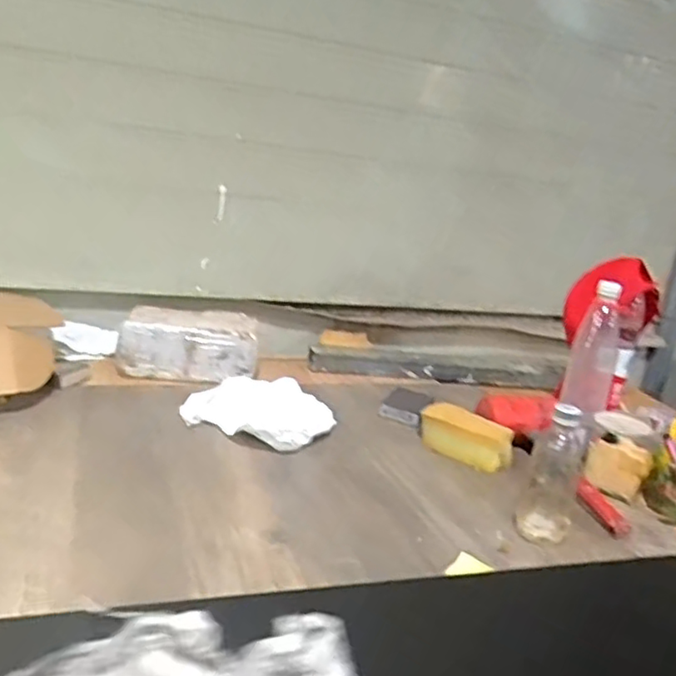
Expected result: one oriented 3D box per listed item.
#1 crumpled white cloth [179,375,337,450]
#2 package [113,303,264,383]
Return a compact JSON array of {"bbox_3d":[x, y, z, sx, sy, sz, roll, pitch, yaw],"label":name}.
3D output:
[{"bbox_3d":[-0.122,0.106,0.959,0.198,0.065,0.132,14,18,30],"label":"crumpled white cloth"},{"bbox_3d":[-0.267,0.012,1.146,0.243,0.103,0.114,3,16,-6],"label":"package"}]

